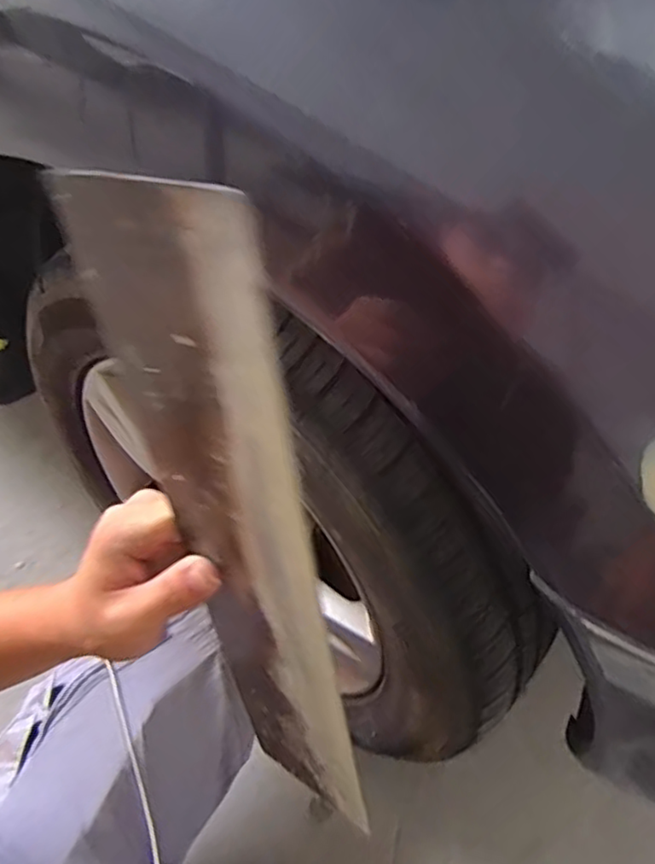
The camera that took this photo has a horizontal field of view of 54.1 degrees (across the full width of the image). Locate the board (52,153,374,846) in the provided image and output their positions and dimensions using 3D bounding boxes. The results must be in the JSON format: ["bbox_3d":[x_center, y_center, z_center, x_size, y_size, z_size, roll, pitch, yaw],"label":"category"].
[{"bbox_3d":[-0.035,0.069,0.288,0.088,0.355,0.008,21,46,33],"label":"board"}]

